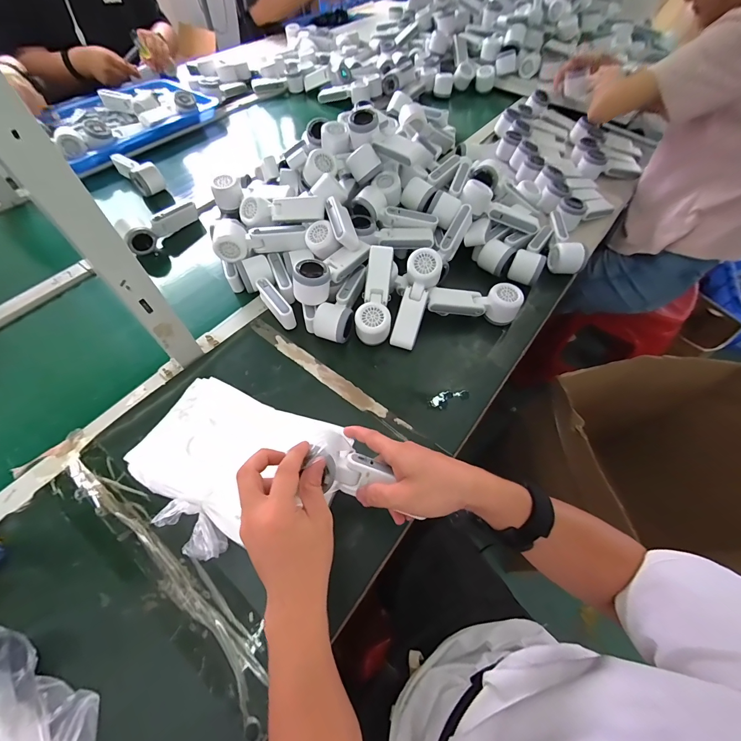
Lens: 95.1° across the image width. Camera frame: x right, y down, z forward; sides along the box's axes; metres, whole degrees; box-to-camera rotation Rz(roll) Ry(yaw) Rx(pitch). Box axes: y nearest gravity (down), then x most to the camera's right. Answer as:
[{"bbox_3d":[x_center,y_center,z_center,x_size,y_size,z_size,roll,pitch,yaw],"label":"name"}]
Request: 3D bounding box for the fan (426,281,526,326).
[{"bbox_3d":[0.178,-0.118,0.602,0.162,0.054,0.052,0,60,-3],"label":"fan"}]

